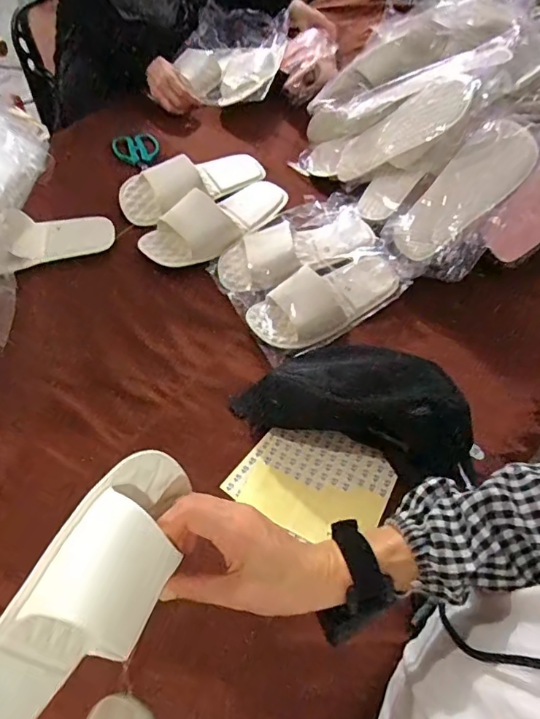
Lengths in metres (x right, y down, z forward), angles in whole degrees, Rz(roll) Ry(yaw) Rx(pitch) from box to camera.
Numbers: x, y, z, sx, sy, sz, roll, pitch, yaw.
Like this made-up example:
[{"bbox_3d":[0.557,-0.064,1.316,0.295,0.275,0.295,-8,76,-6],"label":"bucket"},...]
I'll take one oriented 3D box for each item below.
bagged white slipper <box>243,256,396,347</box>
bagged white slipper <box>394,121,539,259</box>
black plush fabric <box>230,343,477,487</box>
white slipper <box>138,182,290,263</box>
[{"bbox_3d":[0.084,-0.089,0.753,0.226,0.049,0.097,-26,60,-19],"label":"bagged white slipper"},{"bbox_3d":[0.294,-0.249,0.769,0.239,0.065,0.094,-44,67,3],"label":"bagged white slipper"},{"bbox_3d":[0.106,0.055,0.648,0.291,0.053,0.152,11,55,5],"label":"black plush fabric"},{"bbox_3d":[-0.085,-0.234,0.840,0.260,0.067,0.108,-34,63,-23],"label":"white slipper"}]

